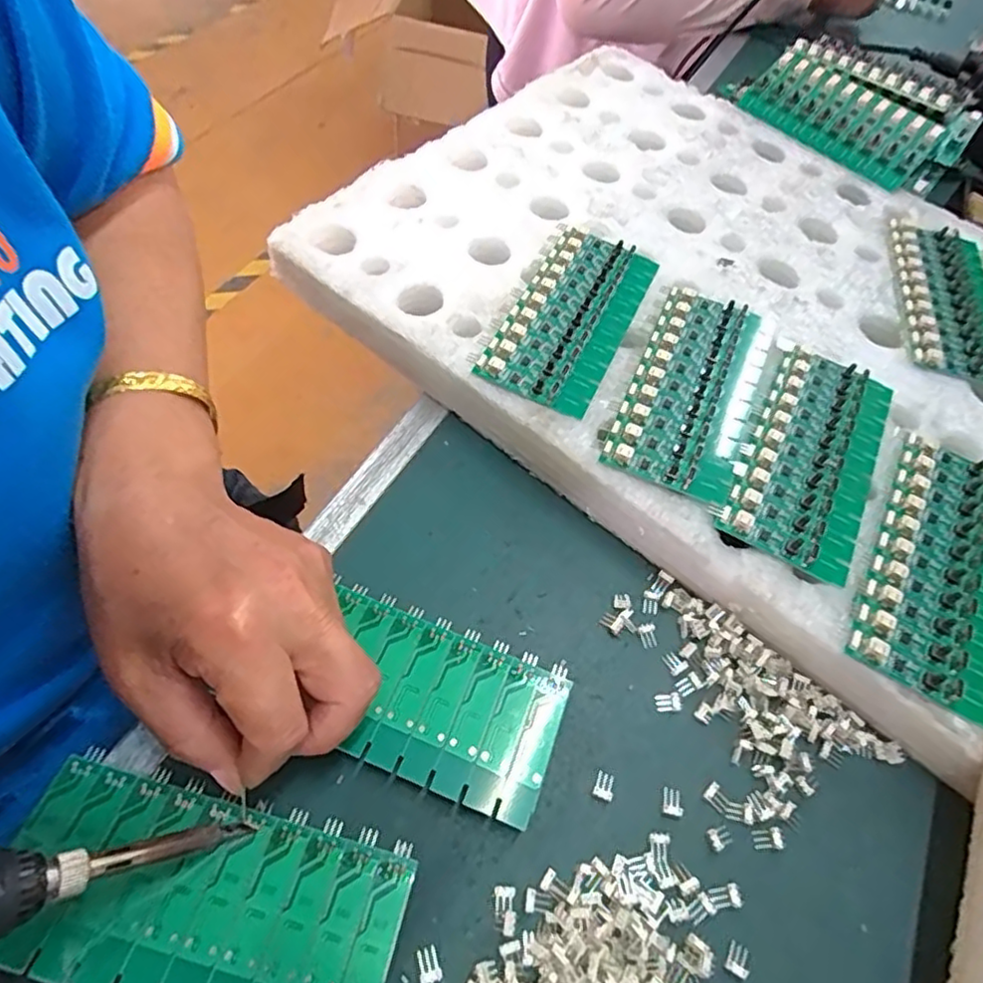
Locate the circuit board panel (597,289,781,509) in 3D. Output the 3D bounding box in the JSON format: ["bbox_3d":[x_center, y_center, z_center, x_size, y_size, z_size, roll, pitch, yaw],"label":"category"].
[{"bbox_3d":[0.109,-0.057,0.343,0.062,0.012,0.140,24,59,9],"label":"circuit board panel"}]

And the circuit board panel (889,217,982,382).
[{"bbox_3d":[0.293,-0.126,0.405,0.061,0.006,0.143,13,58,3],"label":"circuit board panel"}]

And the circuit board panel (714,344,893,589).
[{"bbox_3d":[0.166,-0.020,0.327,0.061,0.011,0.139,28,60,12],"label":"circuit board panel"}]

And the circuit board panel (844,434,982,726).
[{"bbox_3d":[0.212,0.034,0.299,0.060,0.009,0.137,28,60,12],"label":"circuit board panel"}]

